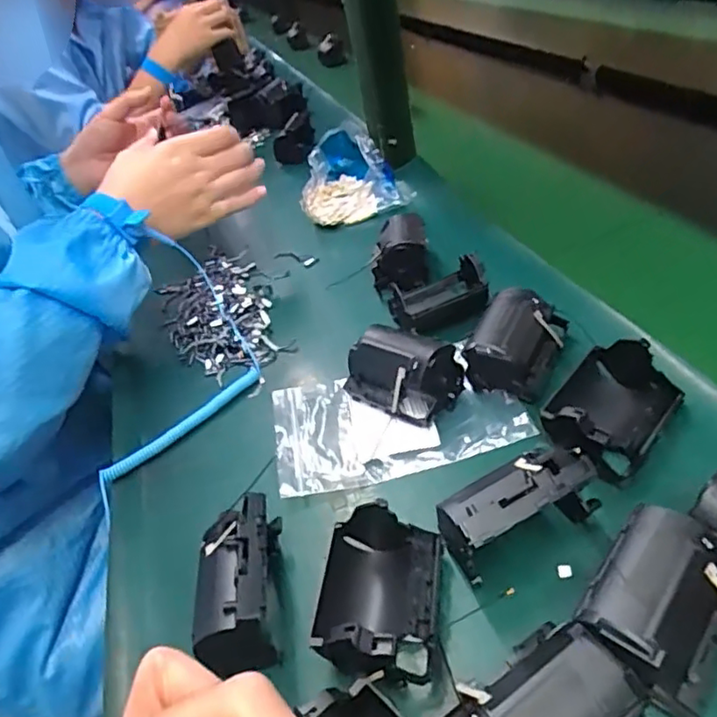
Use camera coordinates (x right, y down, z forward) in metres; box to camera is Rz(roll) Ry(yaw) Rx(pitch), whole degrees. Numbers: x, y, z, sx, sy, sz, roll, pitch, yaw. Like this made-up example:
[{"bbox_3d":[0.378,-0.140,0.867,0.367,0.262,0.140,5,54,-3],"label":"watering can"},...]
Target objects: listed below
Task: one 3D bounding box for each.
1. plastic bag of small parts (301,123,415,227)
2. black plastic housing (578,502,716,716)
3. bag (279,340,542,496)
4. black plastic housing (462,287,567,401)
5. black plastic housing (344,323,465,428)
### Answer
[{"bbox_3d":[-0.007,-0.194,0.633,0.114,0.074,0.101,-11,38,2],"label":"plastic bag of small parts"},{"bbox_3d":[0.123,0.102,0.242,0.049,0.041,0.067,25,54,39],"label":"black plastic housing"},{"bbox_3d":[0.022,0.036,0.385,0.152,0.013,0.095,-13,37,-1],"label":"bag"},{"bbox_3d":[0.104,-0.009,0.390,0.048,0.048,0.067,13,47,31],"label":"black plastic housing"},{"bbox_3d":[0.027,0.009,0.388,0.071,0.040,0.049,19,50,35],"label":"black plastic housing"}]

